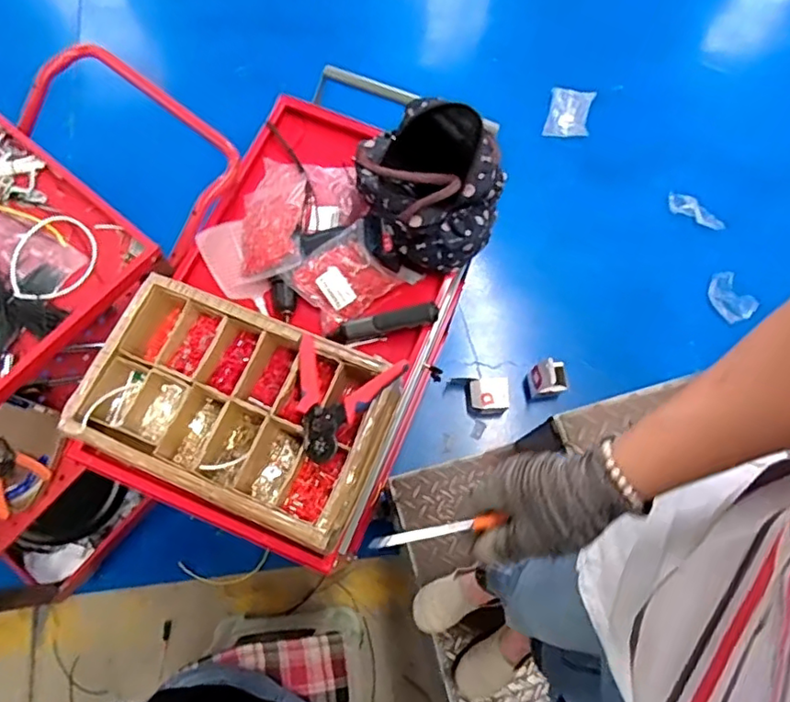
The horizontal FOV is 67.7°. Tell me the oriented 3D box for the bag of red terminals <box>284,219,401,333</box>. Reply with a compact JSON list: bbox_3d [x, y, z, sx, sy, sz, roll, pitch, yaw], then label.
[{"bbox_3d":[-0.084,-0.119,0.953,0.147,0.040,0.121,-35,97,-5],"label":"bag of red terminals"}]

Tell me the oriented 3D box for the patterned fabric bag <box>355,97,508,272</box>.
[{"bbox_3d":[0.053,-0.255,0.912,0.211,0.163,0.205,19,71,5],"label":"patterned fabric bag"}]

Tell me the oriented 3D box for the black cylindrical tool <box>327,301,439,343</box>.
[{"bbox_3d":[-0.020,-0.045,0.931,0.179,0.025,0.031,-12,74,13],"label":"black cylindrical tool"}]

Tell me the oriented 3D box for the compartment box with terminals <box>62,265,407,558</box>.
[{"bbox_3d":[-0.228,0.083,0.821,0.394,0.110,0.267,22,72,5],"label":"compartment box with terminals"}]

